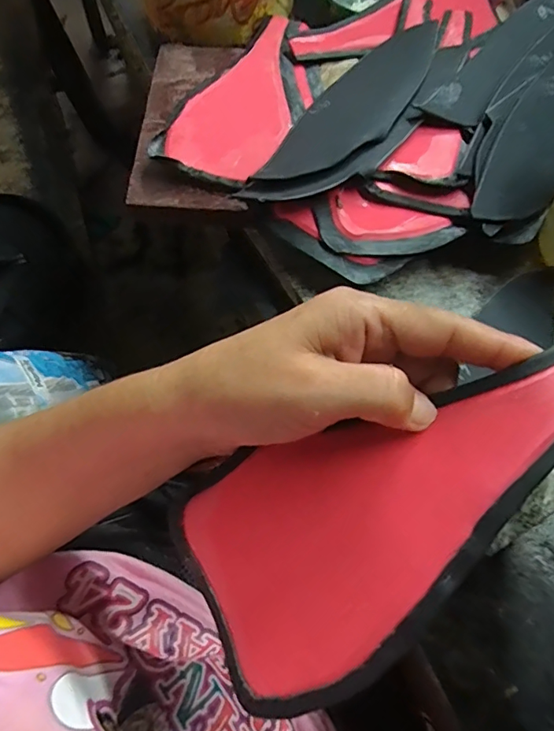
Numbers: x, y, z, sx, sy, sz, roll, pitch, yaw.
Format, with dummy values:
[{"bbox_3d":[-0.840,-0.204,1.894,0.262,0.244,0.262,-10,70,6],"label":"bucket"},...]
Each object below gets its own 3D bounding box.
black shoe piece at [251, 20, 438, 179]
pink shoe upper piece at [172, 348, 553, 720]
[{"bbox_3d":[0.067,-0.203,0.368,0.064,0.006,0.213,24,64,26],"label":"black shoe piece"},{"bbox_3d":[0.042,0.052,0.189,0.171,0.007,0.091,-36,63,8],"label":"pink shoe upper piece"}]

